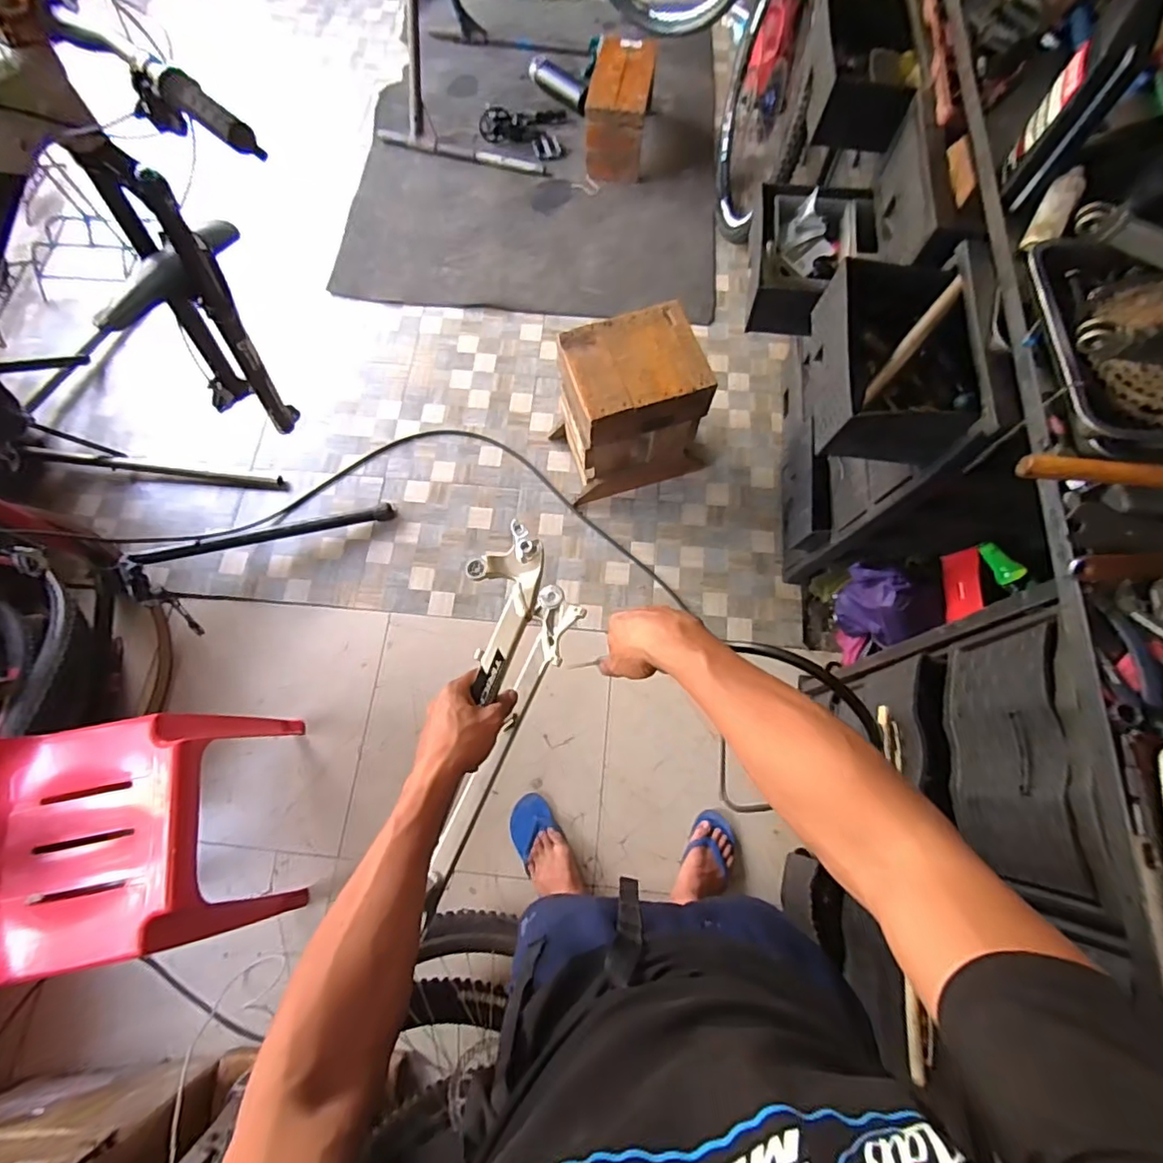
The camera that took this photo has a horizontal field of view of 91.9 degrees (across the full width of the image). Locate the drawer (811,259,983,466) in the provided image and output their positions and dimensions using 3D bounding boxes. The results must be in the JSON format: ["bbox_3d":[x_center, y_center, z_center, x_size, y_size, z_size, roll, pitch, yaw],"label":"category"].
[{"bbox_3d":[0.546,-0.408,0.974,0.250,0.135,0.377,5,71,2],"label":"drawer"}]

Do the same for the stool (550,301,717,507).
[{"bbox_3d":[0.131,-0.454,1.508,0.355,0.423,0.272,-17,72,-6],"label":"stool"}]

